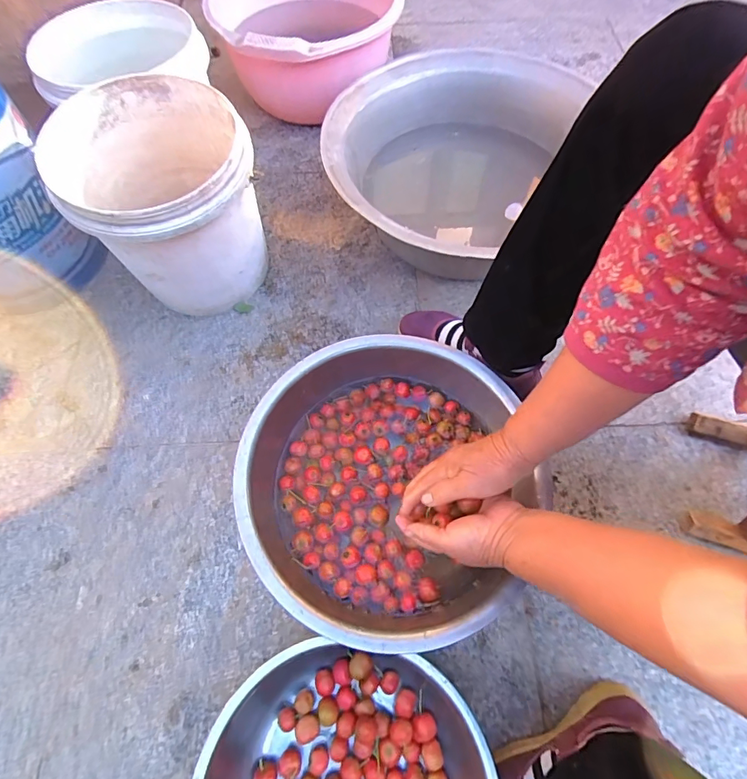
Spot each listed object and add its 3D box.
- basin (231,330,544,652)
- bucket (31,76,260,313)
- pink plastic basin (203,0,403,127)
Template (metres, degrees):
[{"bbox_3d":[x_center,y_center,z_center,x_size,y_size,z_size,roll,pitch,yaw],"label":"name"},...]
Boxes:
[{"bbox_3d":[0.018,0.123,0.573,0.355,0.126,0.366,0,65,0],"label":"basin"},{"bbox_3d":[-0.302,-0.269,0.673,0.252,0.270,0.246,0,67,1],"label":"bucket"},{"bbox_3d":[-0.136,-0.769,0.936,0.378,0.195,0.409,0,65,0],"label":"pink plastic basin"}]

